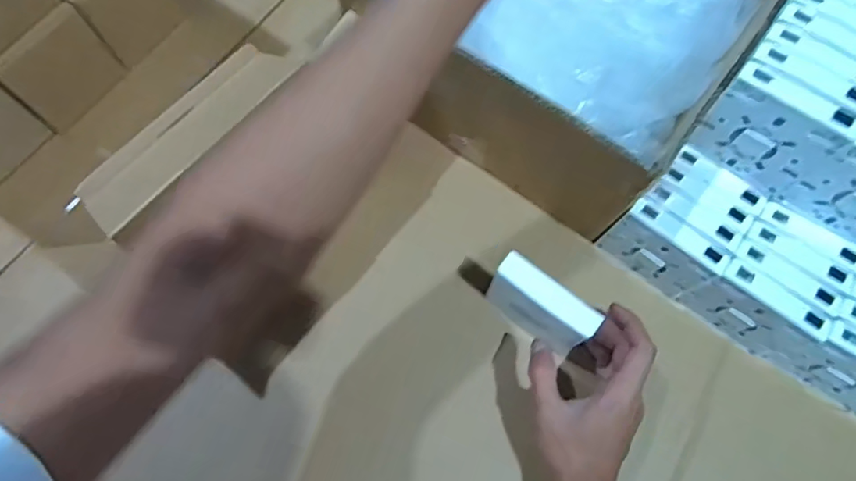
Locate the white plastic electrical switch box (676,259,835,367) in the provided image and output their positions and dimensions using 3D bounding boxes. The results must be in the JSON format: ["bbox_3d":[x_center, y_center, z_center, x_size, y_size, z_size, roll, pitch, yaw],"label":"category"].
[{"bbox_3d":[0.274,0.063,0.426,0.093,0.083,0.021,36,71,13],"label":"white plastic electrical switch box"}]

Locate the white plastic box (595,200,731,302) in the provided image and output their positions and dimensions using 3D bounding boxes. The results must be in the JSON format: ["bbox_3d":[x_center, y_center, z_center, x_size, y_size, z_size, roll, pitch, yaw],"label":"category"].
[{"bbox_3d":[0.201,0.011,0.441,0.085,0.082,0.021,36,71,13],"label":"white plastic box"}]

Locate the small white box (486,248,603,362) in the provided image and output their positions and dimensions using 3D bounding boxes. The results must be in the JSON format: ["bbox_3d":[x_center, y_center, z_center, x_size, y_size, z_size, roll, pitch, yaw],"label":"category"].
[{"bbox_3d":[0.091,0.054,0.413,0.085,0.064,0.028,38,72,14],"label":"small white box"}]

